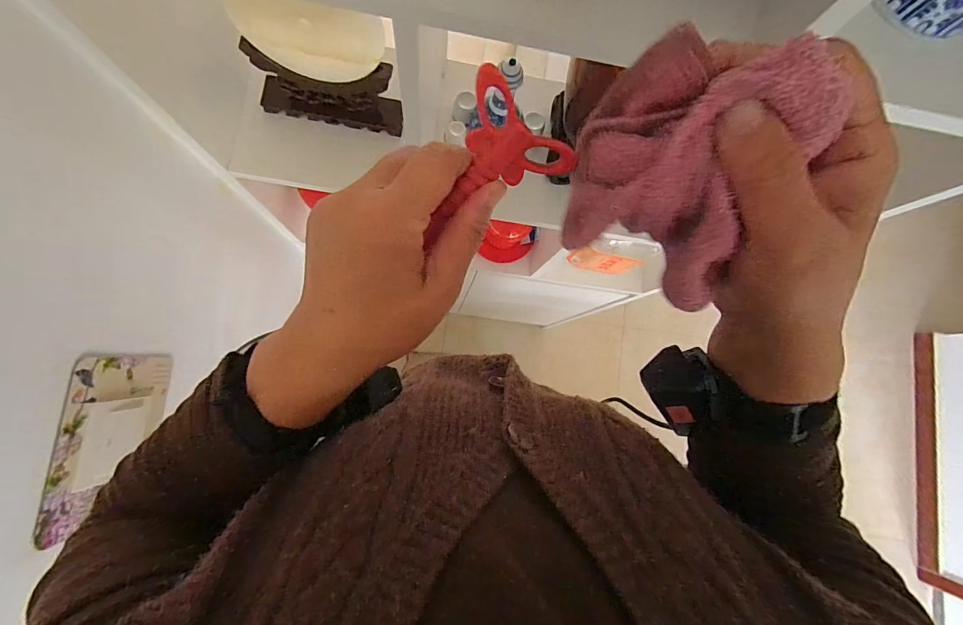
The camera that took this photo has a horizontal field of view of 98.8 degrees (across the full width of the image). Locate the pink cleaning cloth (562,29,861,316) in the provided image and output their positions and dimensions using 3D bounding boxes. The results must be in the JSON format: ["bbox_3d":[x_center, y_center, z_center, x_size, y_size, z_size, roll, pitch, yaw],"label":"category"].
[{"bbox_3d":[0.082,-0.059,0.165,0.080,0.076,0.071,29,81,-3],"label":"pink cleaning cloth"}]

